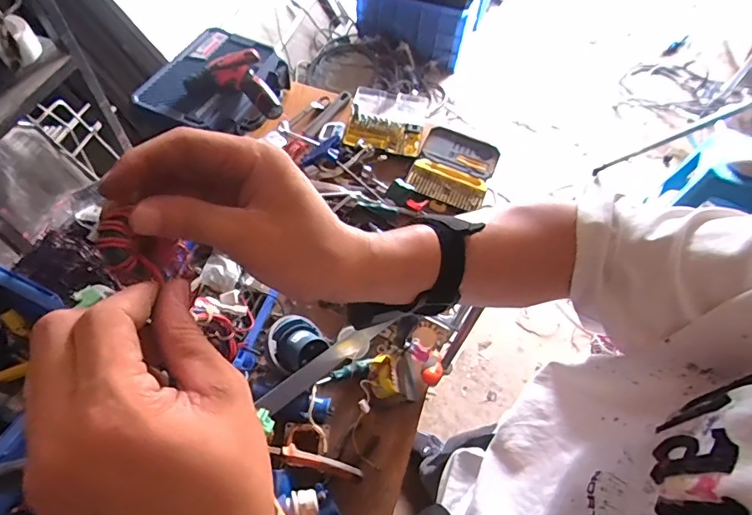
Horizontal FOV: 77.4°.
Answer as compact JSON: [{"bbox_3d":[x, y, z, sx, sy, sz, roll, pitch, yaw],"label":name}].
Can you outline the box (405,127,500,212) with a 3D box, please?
[{"bbox_3d":[0.199,-0.232,1.174,0.185,0.035,0.242,22,59,11],"label":"box"}]

